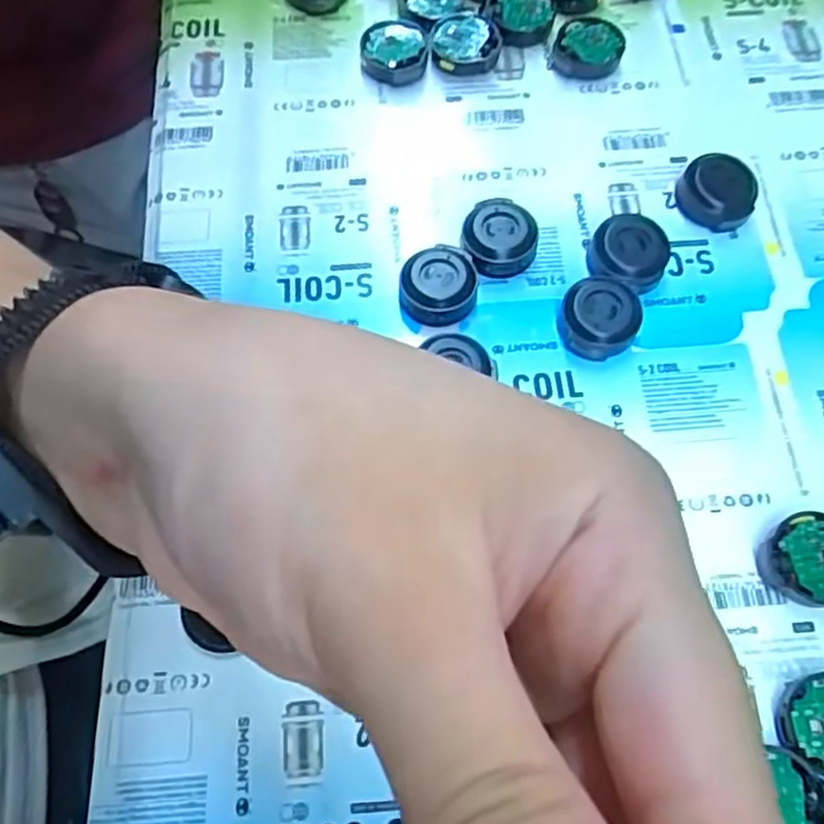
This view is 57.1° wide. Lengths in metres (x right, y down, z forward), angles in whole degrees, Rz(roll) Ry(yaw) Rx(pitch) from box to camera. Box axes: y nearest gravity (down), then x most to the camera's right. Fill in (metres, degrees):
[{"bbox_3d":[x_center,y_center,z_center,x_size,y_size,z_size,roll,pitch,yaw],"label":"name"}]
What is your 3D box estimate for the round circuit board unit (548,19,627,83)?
[{"bbox_3d":[0.078,-0.161,0.337,0.030,0.010,0.030,0,67,0],"label":"round circuit board unit"}]

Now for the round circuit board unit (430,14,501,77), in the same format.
[{"bbox_3d":[0.024,-0.164,0.338,0.030,0.008,0.032,0,67,0],"label":"round circuit board unit"}]

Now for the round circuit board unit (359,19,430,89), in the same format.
[{"bbox_3d":[-0.008,-0.161,0.338,0.030,0.009,0.034,-6,67,-2],"label":"round circuit board unit"}]

